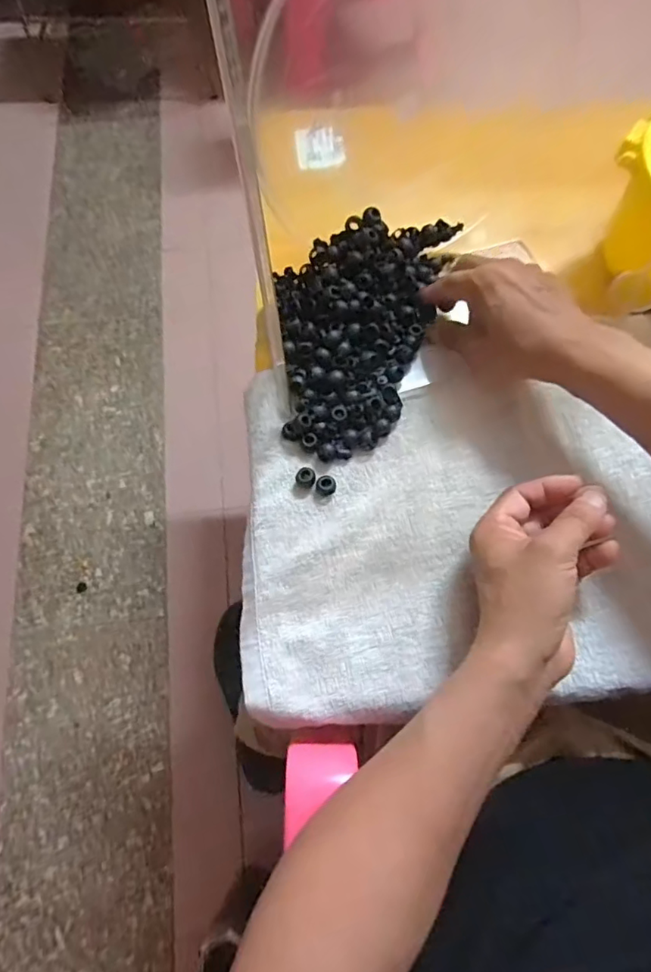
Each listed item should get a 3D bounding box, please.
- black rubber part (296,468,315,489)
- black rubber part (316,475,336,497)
[{"bbox_3d":[-0.015,-0.007,0.418,0.015,0.010,0.014,0,68,-1],"label":"black rubber part"},{"bbox_3d":[0.001,-0.002,0.416,0.015,0.012,0.016,9,68,2],"label":"black rubber part"}]

